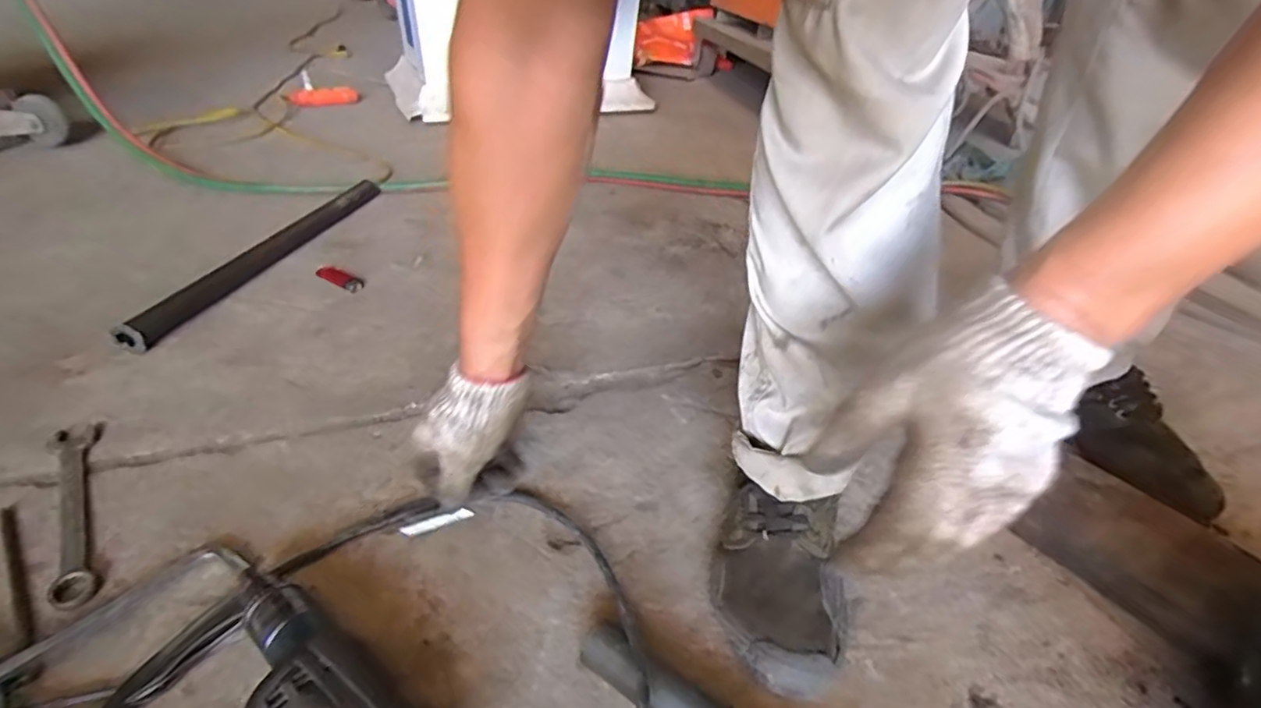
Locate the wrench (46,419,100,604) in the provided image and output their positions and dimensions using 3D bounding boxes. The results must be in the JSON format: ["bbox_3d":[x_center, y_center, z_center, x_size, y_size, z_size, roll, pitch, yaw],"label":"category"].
[{"bbox_3d":[-0.489,0.132,0.534,0.035,0.008,0.230,-19,44,-28],"label":"wrench"}]

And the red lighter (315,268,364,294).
[{"bbox_3d":[-0.421,-0.110,0.877,0.090,0.013,0.030,19,40,17],"label":"red lighter"}]

